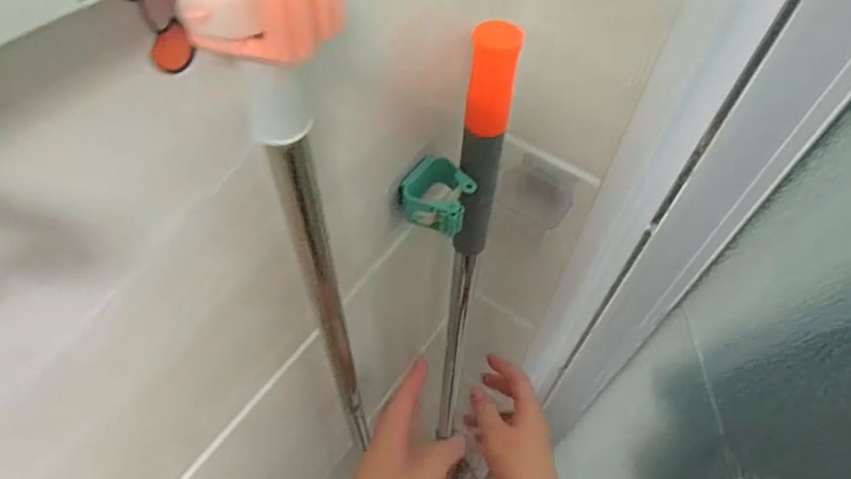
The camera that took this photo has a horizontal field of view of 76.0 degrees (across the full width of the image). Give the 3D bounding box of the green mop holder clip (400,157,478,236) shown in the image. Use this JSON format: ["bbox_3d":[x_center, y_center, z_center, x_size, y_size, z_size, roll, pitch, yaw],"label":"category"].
[{"bbox_3d":[0.008,-0.032,0.393,0.050,0.026,0.047,19,58,10],"label":"green mop holder clip"}]

